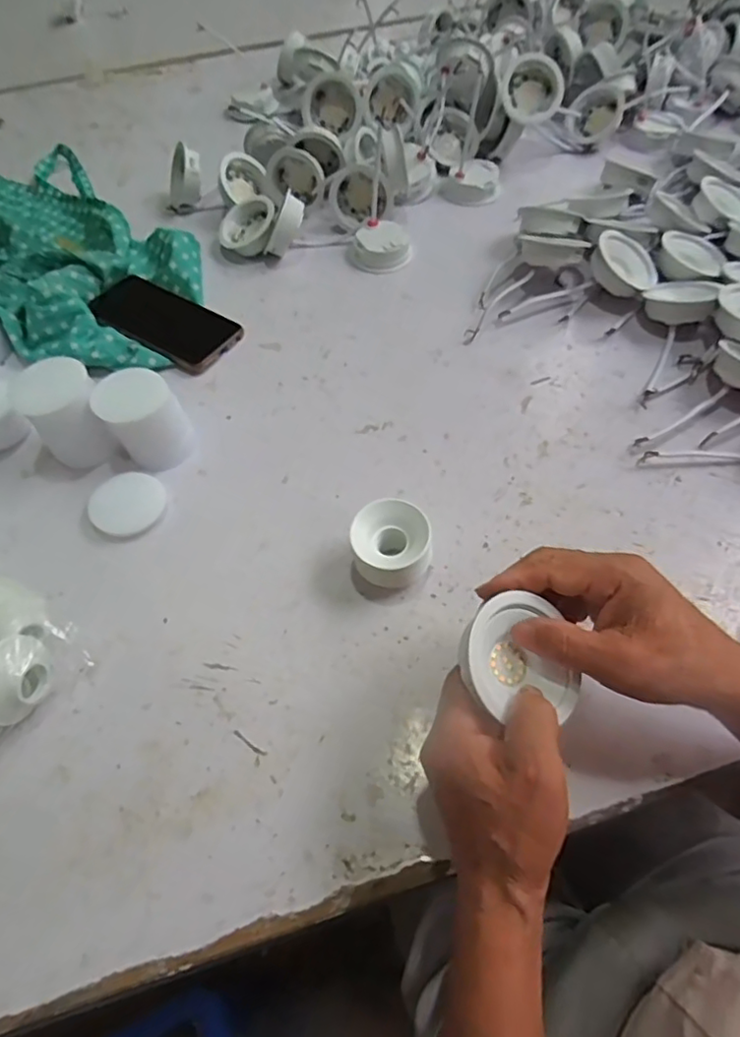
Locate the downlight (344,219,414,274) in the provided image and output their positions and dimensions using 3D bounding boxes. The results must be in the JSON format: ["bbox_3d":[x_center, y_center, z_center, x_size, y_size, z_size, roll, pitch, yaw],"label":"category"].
[{"bbox_3d":[0.010,-0.306,0.668,0.071,0.026,0.076,-1,57,3],"label":"downlight"}]

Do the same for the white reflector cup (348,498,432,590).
[{"bbox_3d":[0.016,0.021,0.438,0.056,0.048,0.053,-2,57,2],"label":"white reflector cup"}]

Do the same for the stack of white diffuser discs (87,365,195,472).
[{"bbox_3d":[-0.189,-0.082,0.504,0.060,0.075,0.049,-31,61,-16],"label":"stack of white diffuser discs"}]

